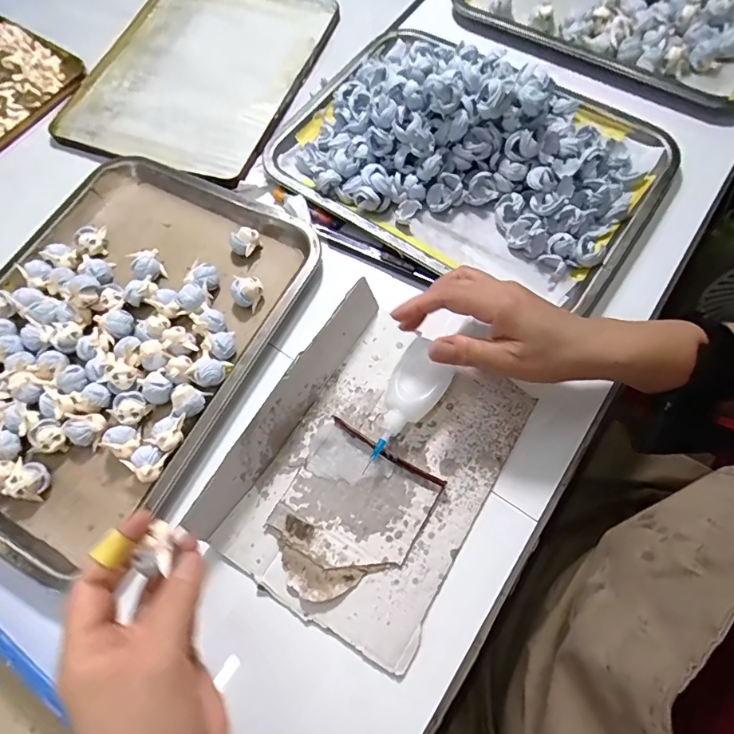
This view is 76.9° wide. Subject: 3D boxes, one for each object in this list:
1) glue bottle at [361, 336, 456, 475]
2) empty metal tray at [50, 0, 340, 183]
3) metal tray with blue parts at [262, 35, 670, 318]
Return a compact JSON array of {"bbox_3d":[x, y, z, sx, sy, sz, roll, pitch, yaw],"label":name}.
[{"bbox_3d":[0.032,0.029,0.361,0.042,0.030,0.104,27,73,11],"label":"glue bottle"},{"bbox_3d":[-0.188,-0.349,0.527,0.238,0.017,0.291,20,71,9],"label":"empty metal tray"},{"bbox_3d":[0.093,-0.209,0.434,0.345,0.076,0.235,34,74,13],"label":"metal tray with blue parts"}]

